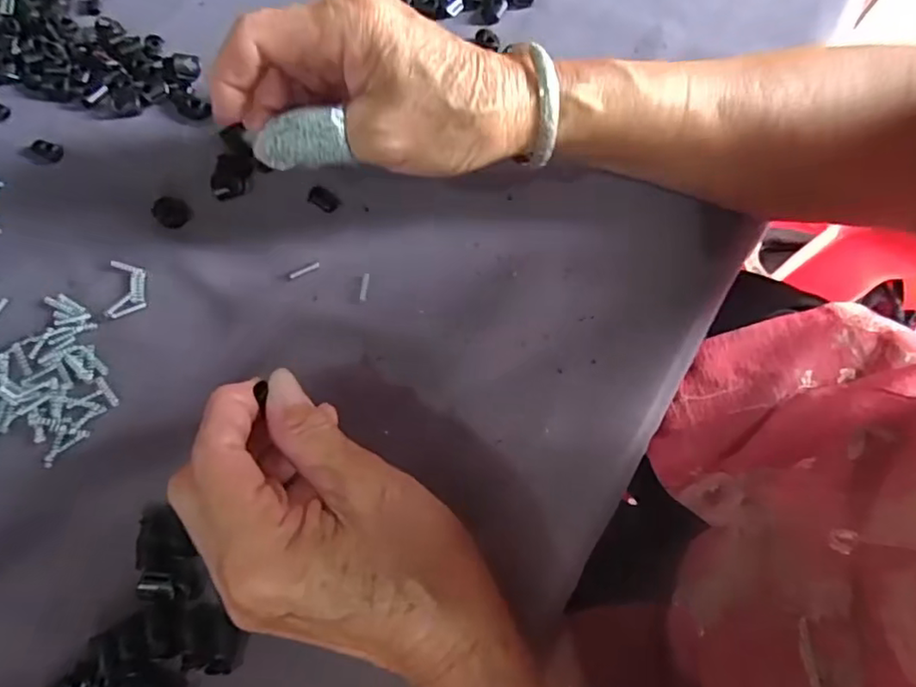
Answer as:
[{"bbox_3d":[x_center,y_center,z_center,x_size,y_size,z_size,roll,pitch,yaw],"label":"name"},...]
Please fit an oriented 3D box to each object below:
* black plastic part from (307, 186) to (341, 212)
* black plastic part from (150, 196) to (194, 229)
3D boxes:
[{"bbox_3d":[-0.069,-0.074,0.319,0.015,0.005,0.010,27,69,7],"label":"black plastic part"},{"bbox_3d":[-0.144,-0.067,0.312,0.020,0.004,0.016,36,71,11],"label":"black plastic part"}]

